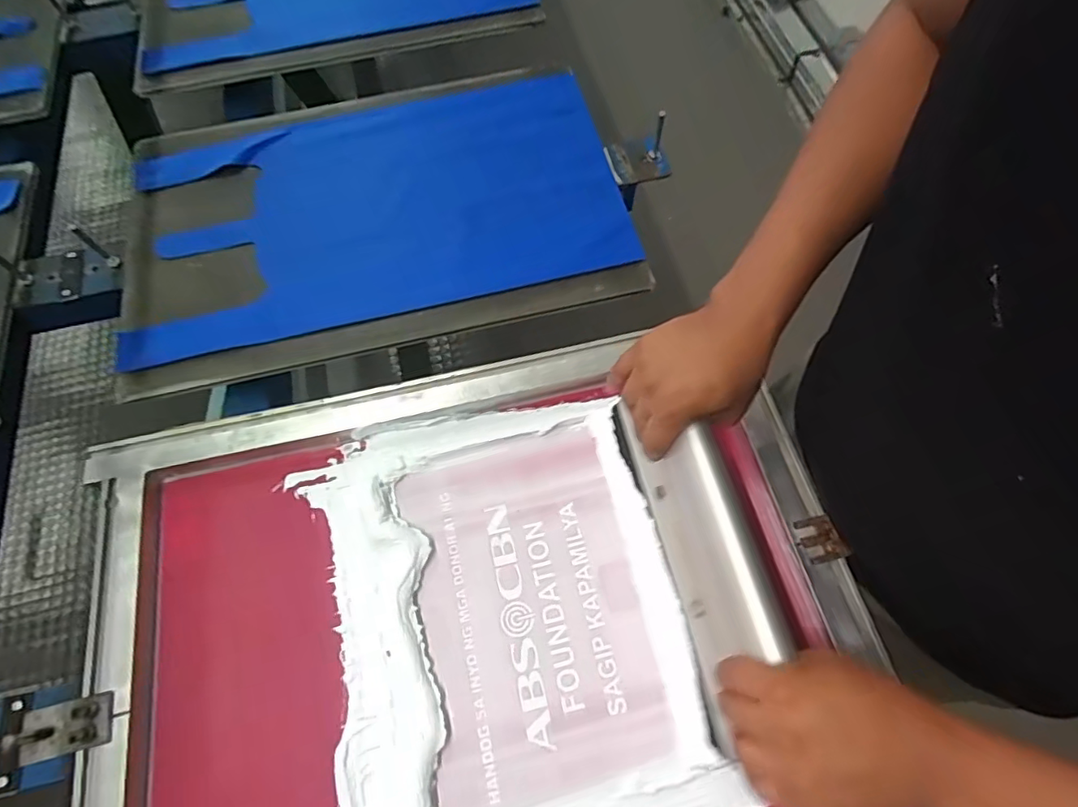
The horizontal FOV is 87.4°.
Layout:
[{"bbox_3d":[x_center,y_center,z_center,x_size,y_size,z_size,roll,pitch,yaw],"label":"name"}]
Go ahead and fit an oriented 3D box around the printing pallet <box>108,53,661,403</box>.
[{"bbox_3d":[-0.204,-0.238,0.698,0.591,0.037,0.388,-13,67,-3],"label":"printing pallet"}]

